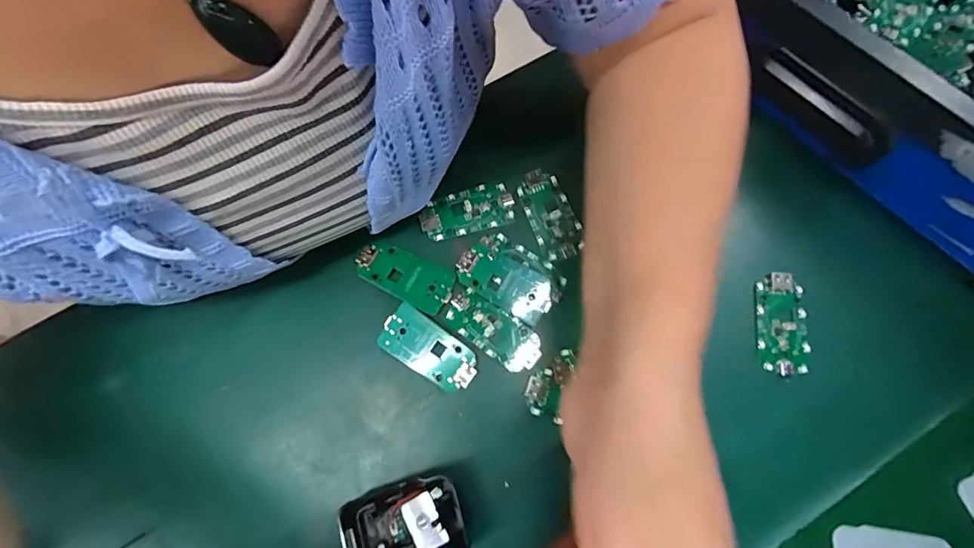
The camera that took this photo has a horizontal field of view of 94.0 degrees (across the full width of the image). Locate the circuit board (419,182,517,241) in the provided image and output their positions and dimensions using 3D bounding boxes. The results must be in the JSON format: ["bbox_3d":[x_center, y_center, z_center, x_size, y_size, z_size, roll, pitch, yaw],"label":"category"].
[{"bbox_3d":[-0.014,-0.042,0.309,0.062,0.004,0.031,-17,78,-5],"label":"circuit board"}]

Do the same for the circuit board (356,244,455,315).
[{"bbox_3d":[-0.053,0.001,0.293,0.063,0.004,0.029,28,78,5],"label":"circuit board"}]

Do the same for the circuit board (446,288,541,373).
[{"bbox_3d":[0.004,0.036,0.288,0.063,0.004,0.028,36,78,7],"label":"circuit board"}]

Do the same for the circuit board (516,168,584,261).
[{"bbox_3d":[0.042,-0.041,0.308,0.030,0.005,0.065,-21,78,-6],"label":"circuit board"}]

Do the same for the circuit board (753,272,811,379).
[{"bbox_3d":[0.188,0.032,0.291,0.030,0.010,0.064,3,77,-1],"label":"circuit board"}]

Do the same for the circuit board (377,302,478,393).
[{"bbox_3d":[-0.036,0.047,0.282,0.063,0.005,0.031,35,78,7],"label":"circuit board"}]

